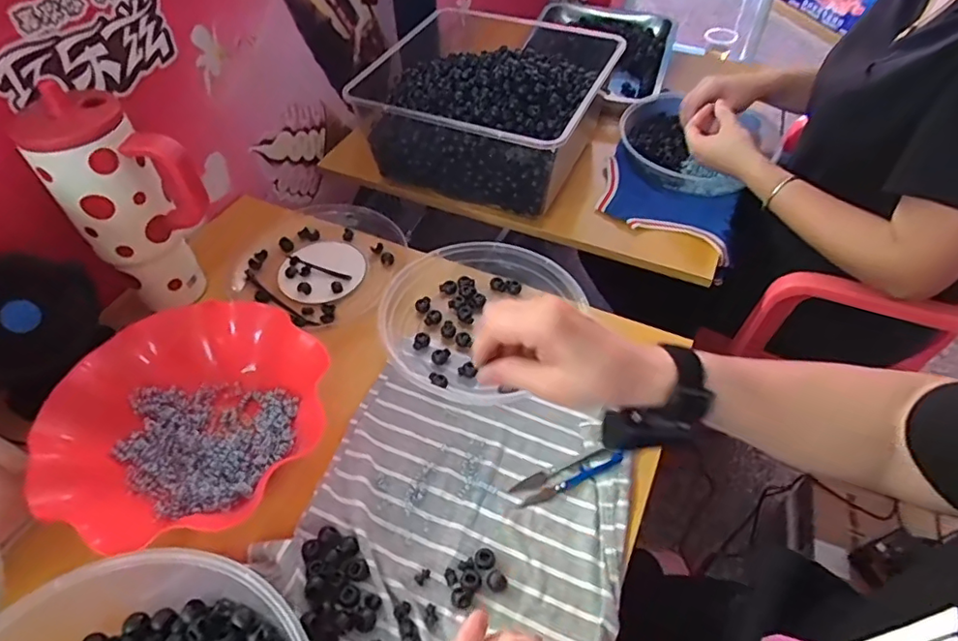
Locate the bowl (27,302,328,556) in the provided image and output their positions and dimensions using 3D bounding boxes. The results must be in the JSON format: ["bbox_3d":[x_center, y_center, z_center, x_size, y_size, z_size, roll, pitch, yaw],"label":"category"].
[{"bbox_3d":[-0.247,0.085,0.478,0.209,0.056,0.225,14,51,13],"label":"bowl"}]

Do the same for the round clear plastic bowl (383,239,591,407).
[{"bbox_3d":[-0.003,-0.007,0.563,0.170,0.046,0.181,0,49,0],"label":"round clear plastic bowl"}]

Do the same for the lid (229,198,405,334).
[{"bbox_3d":[-0.188,-0.074,0.648,0.182,0.024,0.174,0,49,0],"label":"lid"}]

